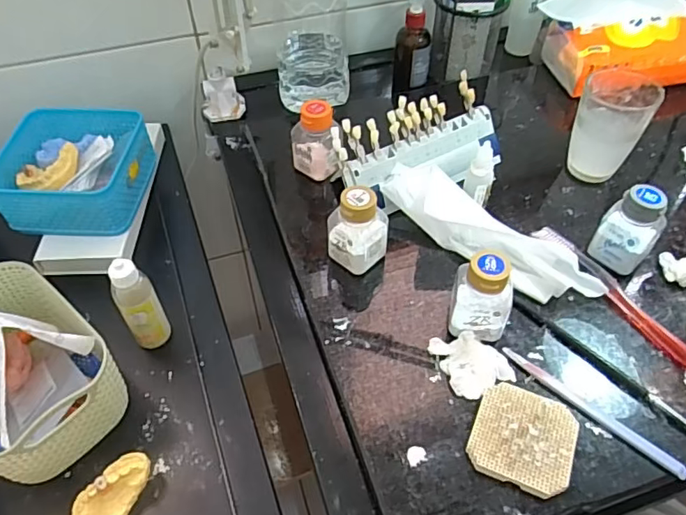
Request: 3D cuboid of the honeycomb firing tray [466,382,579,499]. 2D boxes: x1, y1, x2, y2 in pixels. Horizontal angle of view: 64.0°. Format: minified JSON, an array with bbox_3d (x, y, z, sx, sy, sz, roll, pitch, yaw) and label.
[{"bbox_3d":[0.124,0.124,0.377,0.067,0.015,0.064,19,54,15],"label":"honeycomb firing tray"}]

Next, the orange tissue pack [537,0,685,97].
[{"bbox_3d":[0.342,-0.267,0.661,0.174,0.072,0.141,-9,52,-7],"label":"orange tissue pack"}]

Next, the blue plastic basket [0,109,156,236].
[{"bbox_3d":[-0.283,-0.097,0.583,0.139,0.056,0.148,3,51,3],"label":"blue plastic basket"}]

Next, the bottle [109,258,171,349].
[{"bbox_3d":[-0.176,0.042,0.477,0.032,0.100,0.024,-23,54,-19],"label":"bottle"}]

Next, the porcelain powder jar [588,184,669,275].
[{"bbox_3d":[0.240,-0.024,0.462,0.043,0.073,0.037,37,61,27],"label":"porcelain powder jar"}]

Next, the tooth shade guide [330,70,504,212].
[{"bbox_3d":[0.080,-0.102,0.527,0.172,0.078,0.072,-27,56,-19],"label":"tooth shade guide"}]

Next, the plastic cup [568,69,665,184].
[{"bbox_3d":[0.258,-0.127,0.537,0.065,0.091,0.059,25,56,19],"label":"plastic cup"}]

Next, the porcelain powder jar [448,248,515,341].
[{"bbox_3d":[0.107,0.031,0.417,0.045,0.075,0.042,-1,51,1],"label":"porcelain powder jar"}]

